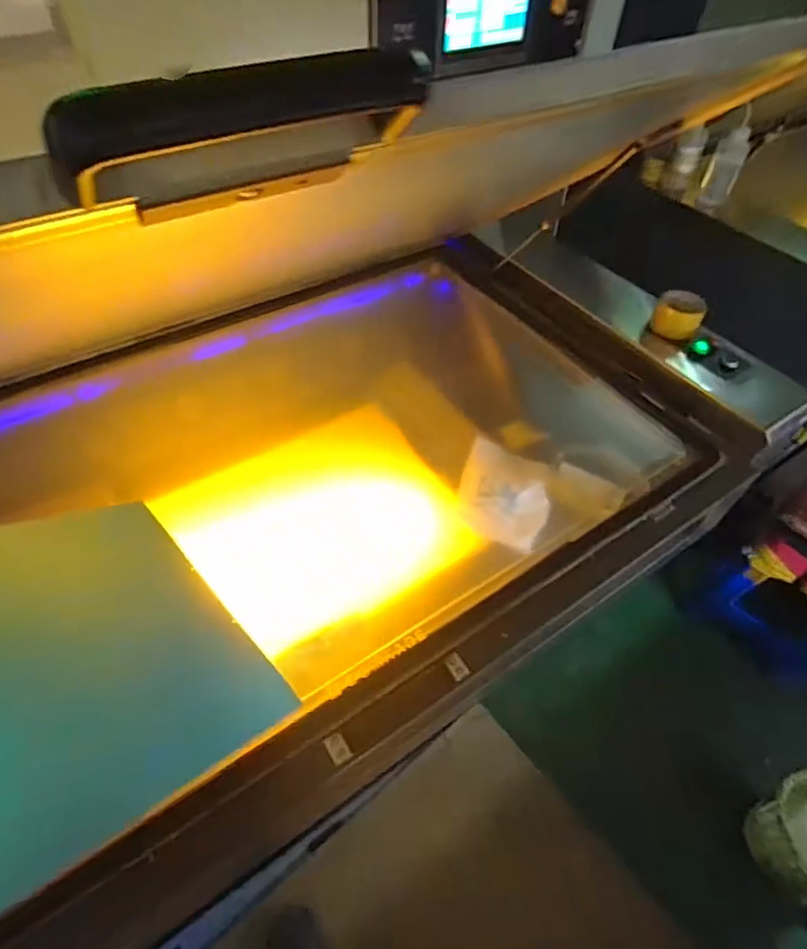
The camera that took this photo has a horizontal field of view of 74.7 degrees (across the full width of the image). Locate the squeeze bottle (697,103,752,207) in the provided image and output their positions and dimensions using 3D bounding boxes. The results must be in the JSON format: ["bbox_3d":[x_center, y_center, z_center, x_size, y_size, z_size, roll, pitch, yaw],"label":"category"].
[{"bbox_3d":[0.778,-0.751,1.264,0.065,0.199,0.056,23,53,15],"label":"squeeze bottle"}]

